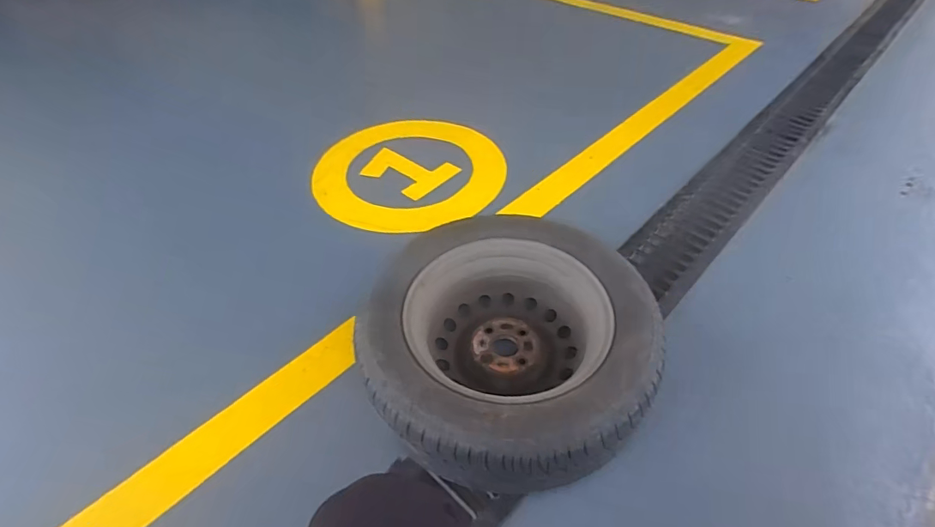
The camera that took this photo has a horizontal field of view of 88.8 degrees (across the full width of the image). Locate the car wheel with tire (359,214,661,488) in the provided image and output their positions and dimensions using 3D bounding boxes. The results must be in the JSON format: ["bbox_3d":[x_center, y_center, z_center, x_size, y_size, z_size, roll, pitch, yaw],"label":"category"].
[{"bbox_3d":[0.074,0.152,0.916,0.514,0.182,0.521,-1,45,1],"label":"car wheel with tire"}]

